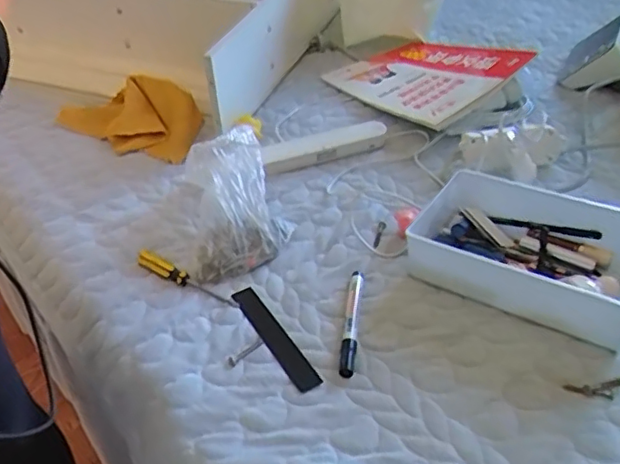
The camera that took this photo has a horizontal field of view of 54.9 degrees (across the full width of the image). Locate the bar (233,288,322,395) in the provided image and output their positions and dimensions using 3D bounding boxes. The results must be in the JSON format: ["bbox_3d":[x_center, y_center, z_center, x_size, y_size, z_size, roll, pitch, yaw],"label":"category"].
[{"bbox_3d":[-0.036,0.104,0.592,0.024,0.005,0.151,-22,42,-22],"label":"bar"}]

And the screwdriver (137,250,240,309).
[{"bbox_3d":[-0.139,0.051,0.656,0.141,0.016,0.018,21,45,29],"label":"screwdriver"}]

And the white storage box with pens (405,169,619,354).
[{"bbox_3d":[0.223,0.019,0.628,0.226,0.065,0.141,20,44,28],"label":"white storage box with pens"}]

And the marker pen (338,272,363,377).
[{"bbox_3d":[0.042,0.088,0.590,0.013,0.017,0.124,3,39,10],"label":"marker pen"}]

